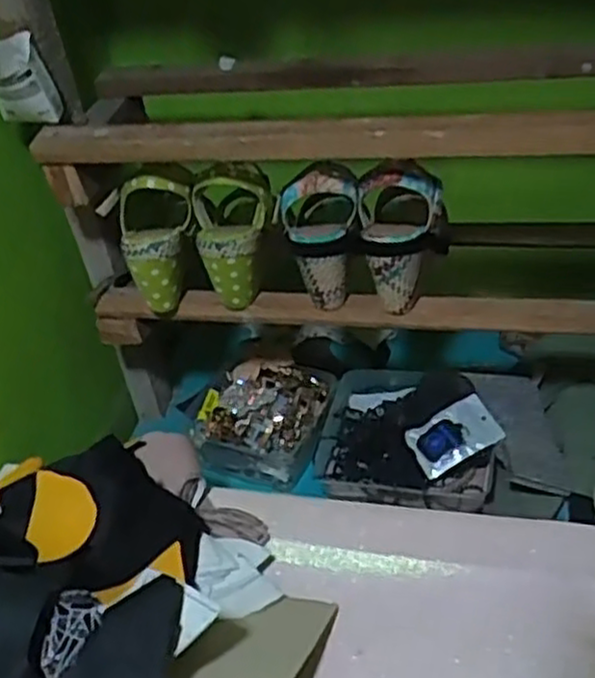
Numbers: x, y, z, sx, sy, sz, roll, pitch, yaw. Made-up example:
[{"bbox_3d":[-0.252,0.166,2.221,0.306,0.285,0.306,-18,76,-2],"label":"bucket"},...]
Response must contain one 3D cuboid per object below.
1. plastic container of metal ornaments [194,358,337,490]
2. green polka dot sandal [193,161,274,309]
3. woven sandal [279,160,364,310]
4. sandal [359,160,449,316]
[{"bbox_3d":[-0.044,0.102,0.969,0.161,0.071,0.152,6,40,18],"label":"plastic container of metal ornaments"},{"bbox_3d":[-0.071,-0.104,0.780,0.077,0.151,0.069,8,18,17],"label":"green polka dot sandal"},{"bbox_3d":[0.024,-0.104,0.764,0.081,0.133,0.077,-3,38,7],"label":"woven sandal"},{"bbox_3d":[0.106,-0.104,0.752,0.086,0.141,0.088,-2,38,9],"label":"sandal"}]

